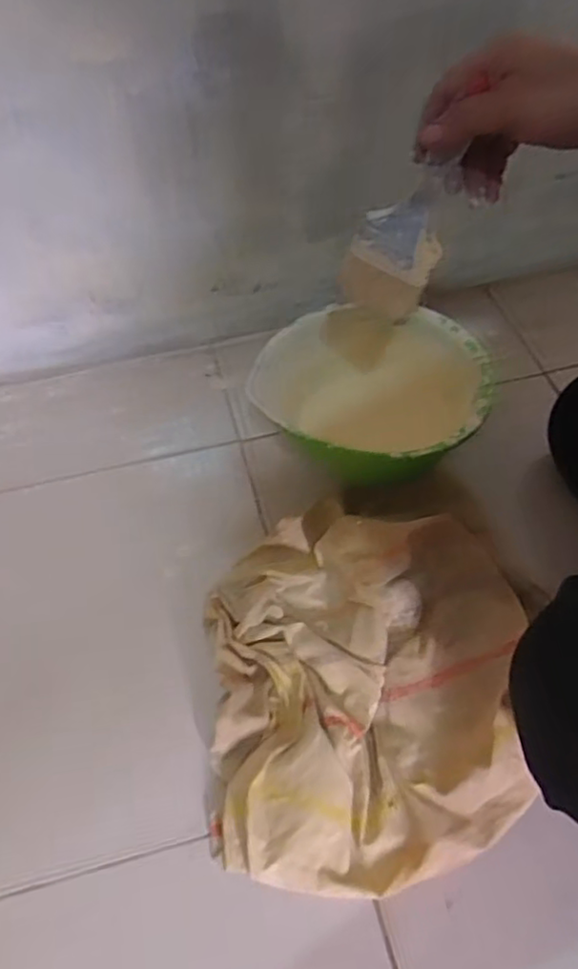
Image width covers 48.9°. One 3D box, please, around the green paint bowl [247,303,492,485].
[{"bbox_3d":[0.104,-0.096,0.712,0.230,0.126,0.187,31,60,22],"label":"green paint bowl"}]

